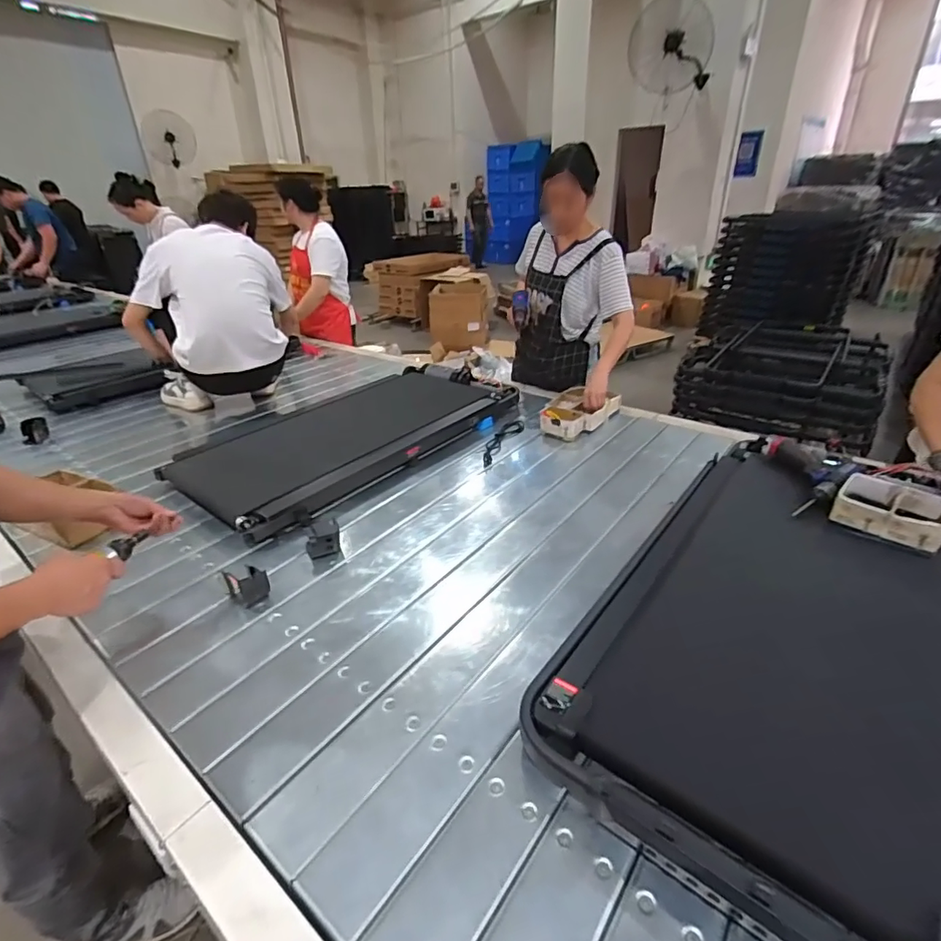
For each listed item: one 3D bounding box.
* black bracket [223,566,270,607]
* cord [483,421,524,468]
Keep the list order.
[{"bbox_3d":[-0.433,0.224,0.988,0.062,0.063,0.062,22,37,37],"label":"black bracket"},{"bbox_3d":[0.103,-0.099,1.606,0.066,0.023,0.330,10,31,21],"label":"cord"}]

